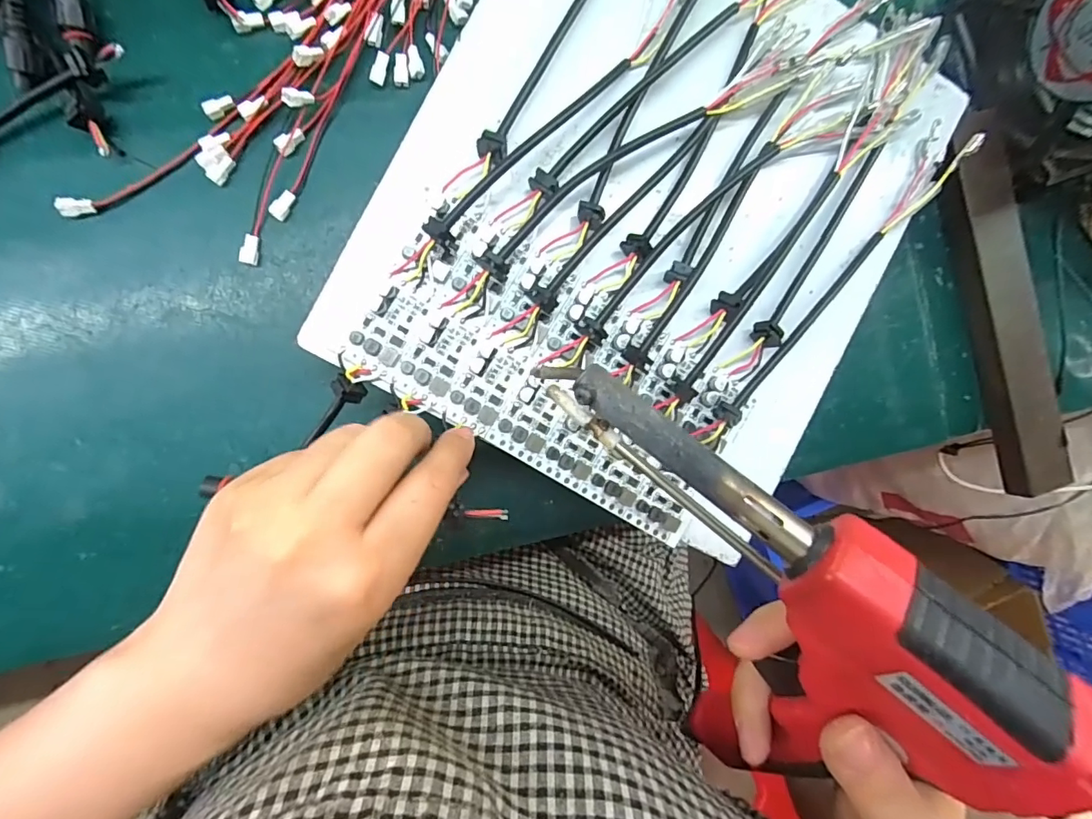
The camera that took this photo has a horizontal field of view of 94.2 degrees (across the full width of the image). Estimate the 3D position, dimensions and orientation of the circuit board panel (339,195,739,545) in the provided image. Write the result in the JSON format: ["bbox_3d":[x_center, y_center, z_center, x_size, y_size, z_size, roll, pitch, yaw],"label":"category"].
[{"bbox_3d":[0.004,-0.015,0.215,0.156,0.015,0.082,28,88,-8],"label":"circuit board panel"}]

